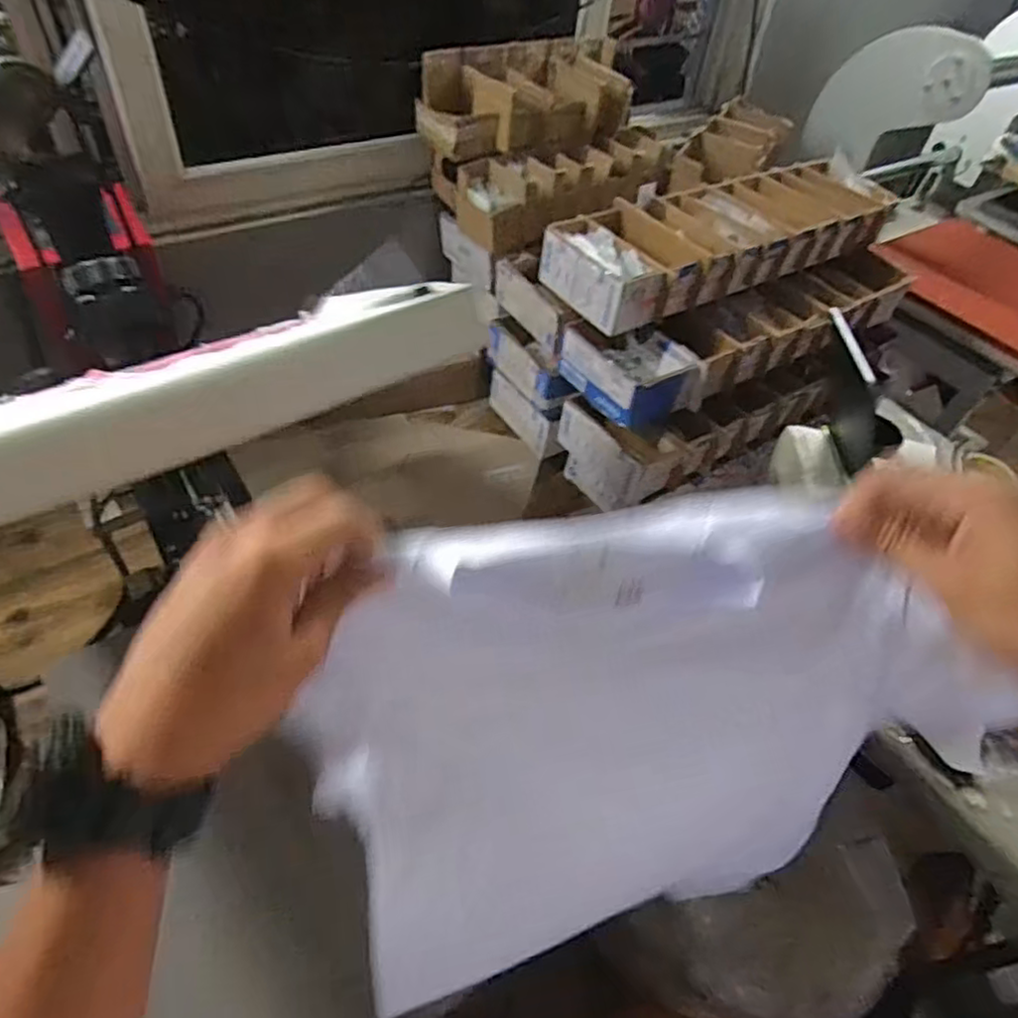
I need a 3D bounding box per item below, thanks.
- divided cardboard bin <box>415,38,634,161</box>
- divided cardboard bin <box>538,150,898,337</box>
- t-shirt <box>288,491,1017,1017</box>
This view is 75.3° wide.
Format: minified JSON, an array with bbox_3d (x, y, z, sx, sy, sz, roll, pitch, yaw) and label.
[{"bbox_3d":[0.037,-0.617,0.987,0.356,0.097,0.152,-26,56,-28],"label":"divided cardboard bin"},{"bbox_3d":[0.335,-0.413,0.980,0.615,0.078,0.173,-26,56,-27],"label":"divided cardboard bin"},{"bbox_3d":[0.073,0.117,0.360,0.330,0.231,0.138,-9,49,-15],"label":"t-shirt"}]

